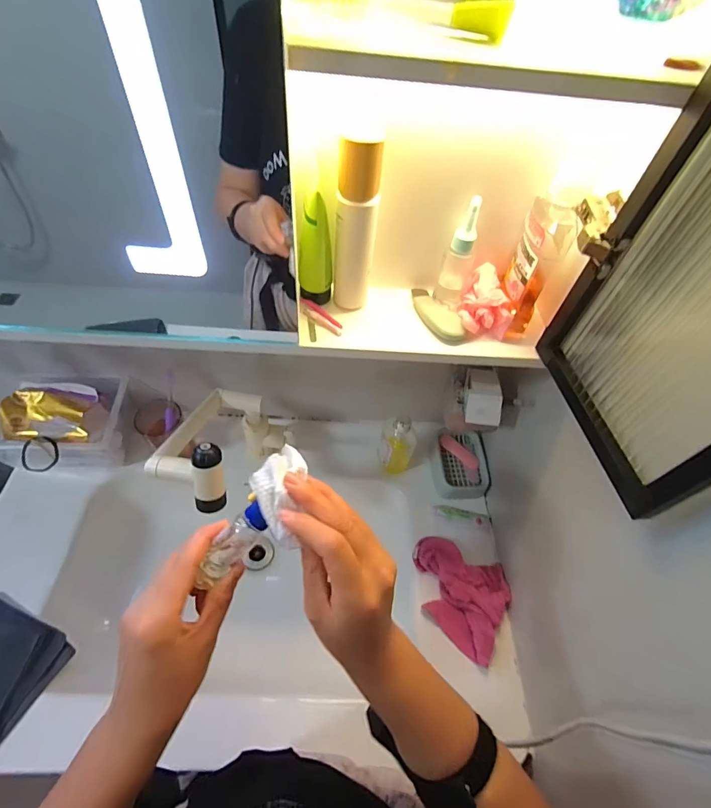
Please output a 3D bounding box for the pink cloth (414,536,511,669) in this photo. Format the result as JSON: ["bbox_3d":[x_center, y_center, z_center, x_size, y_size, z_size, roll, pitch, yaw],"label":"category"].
[{"bbox_3d":[0.149,0.276,0.599,0.152,0.037,0.134,28,57,15],"label":"pink cloth"}]

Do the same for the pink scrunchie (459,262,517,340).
[{"bbox_3d":[0.146,-0.112,0.448,0.054,0.047,0.066,13,54,4],"label":"pink scrunchie"}]

